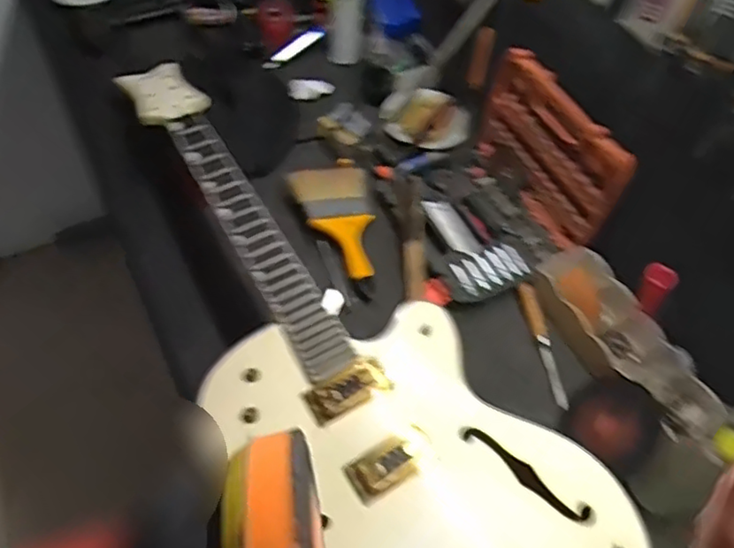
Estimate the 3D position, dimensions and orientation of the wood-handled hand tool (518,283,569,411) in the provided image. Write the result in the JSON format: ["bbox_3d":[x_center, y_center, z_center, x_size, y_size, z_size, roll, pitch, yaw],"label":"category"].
[{"bbox_3d":[0.236,0.095,0.837,0.016,0.019,0.172,-11,74,-11],"label":"wood-handled hand tool"}]

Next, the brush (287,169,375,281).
[{"bbox_3d":[-0.039,-0.079,0.904,0.109,0.012,0.192,-11,59,-11],"label":"brush"}]

